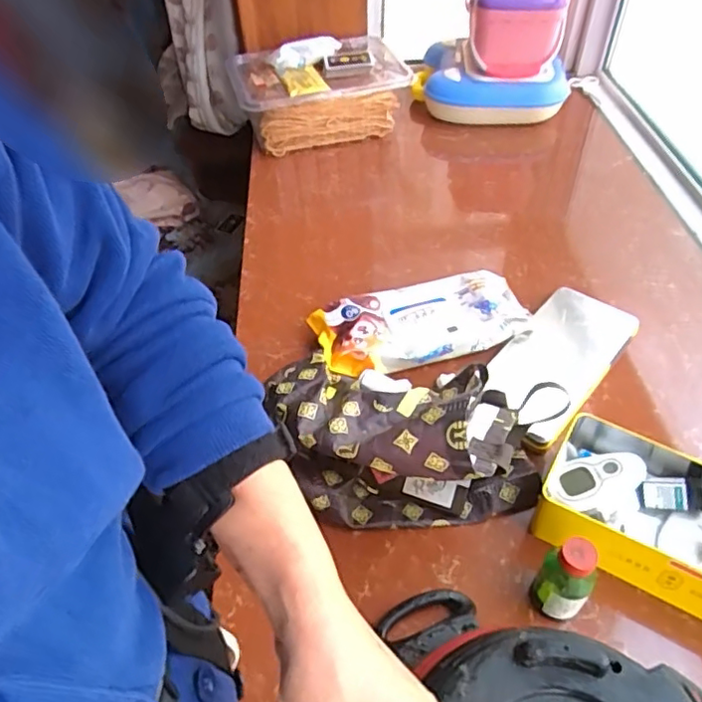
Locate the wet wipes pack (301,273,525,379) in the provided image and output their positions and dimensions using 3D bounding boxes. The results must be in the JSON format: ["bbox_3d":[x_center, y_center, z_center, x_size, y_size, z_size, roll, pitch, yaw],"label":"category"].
[{"bbox_3d":[0.095,-0.030,0.795,0.269,0.071,0.124,-14,47,-8],"label":"wet wipes pack"}]

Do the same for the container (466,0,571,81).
[{"bbox_3d":[0.321,-0.663,1.188,0.176,0.149,0.202,4,48,6],"label":"container"}]

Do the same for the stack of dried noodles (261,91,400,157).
[{"bbox_3d":[-0.040,-0.450,1.163,0.270,0.098,0.052,-10,48,-7],"label":"stack of dried noodles"}]

